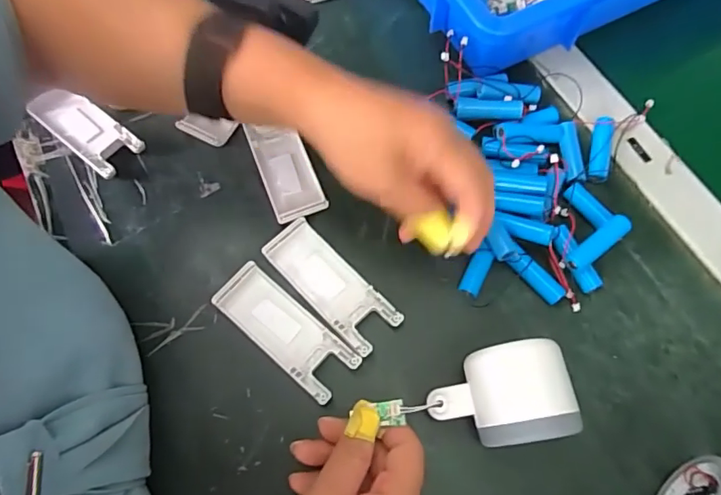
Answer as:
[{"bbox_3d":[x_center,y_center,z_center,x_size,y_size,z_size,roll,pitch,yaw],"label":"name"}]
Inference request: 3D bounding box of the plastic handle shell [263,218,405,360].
[{"bbox_3d":[-0.021,0.027,0.354,0.040,0.012,0.104,-43,74,-12],"label":"plastic handle shell"}]

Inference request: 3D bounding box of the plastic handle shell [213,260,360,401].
[{"bbox_3d":[-0.051,0.058,0.346,0.104,0.018,0.040,39,76,14],"label":"plastic handle shell"}]

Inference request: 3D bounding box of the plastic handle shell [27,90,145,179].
[{"bbox_3d":[-0.222,-0.095,0.405,0.099,0.012,0.040,37,76,14],"label":"plastic handle shell"}]

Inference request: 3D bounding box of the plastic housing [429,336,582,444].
[{"bbox_3d":[0.083,0.092,0.304,0.083,0.057,0.056,-9,70,-2],"label":"plastic housing"}]

